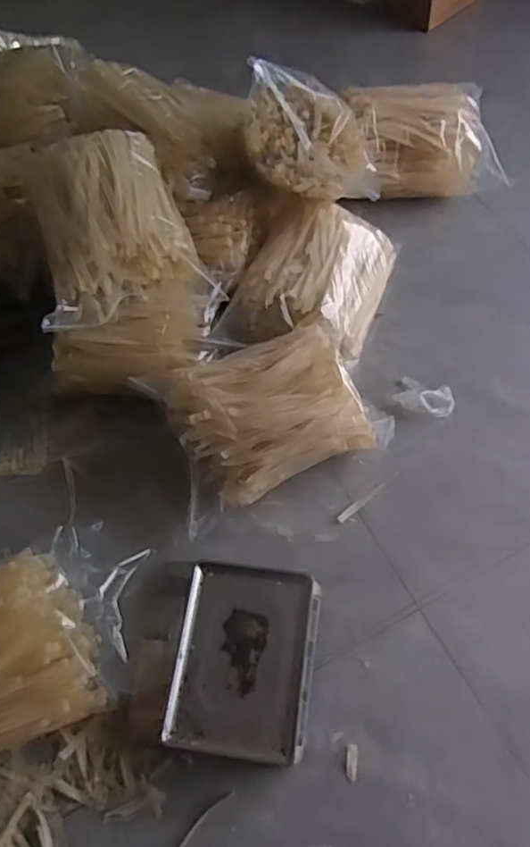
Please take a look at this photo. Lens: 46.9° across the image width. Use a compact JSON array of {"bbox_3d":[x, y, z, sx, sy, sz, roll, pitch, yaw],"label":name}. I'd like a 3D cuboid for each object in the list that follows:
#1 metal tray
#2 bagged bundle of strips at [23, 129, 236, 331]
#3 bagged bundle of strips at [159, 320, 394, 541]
[{"bbox_3d":[-0.034,0.461,1.194,0.254,0.122,0.333,8,64,7],"label":"metal tray"},{"bbox_3d":[-0.360,-0.438,1.397,0.365,0.222,0.430,-21,63,-5],"label":"bagged bundle of strips"},{"bbox_3d":[0.003,-0.013,1.361,0.476,0.239,0.306,-24,65,-9],"label":"bagged bundle of strips"}]

